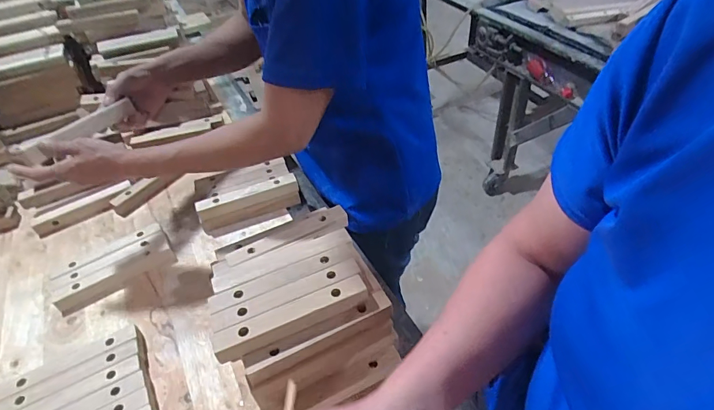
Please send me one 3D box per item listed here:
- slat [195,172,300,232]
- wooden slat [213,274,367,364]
[{"bbox_3d":[-0.190,-0.003,0.773,0.175,0.062,0.026,-19,44,-13],"label":"slat"},{"bbox_3d":[-0.073,0.126,0.491,0.173,0.020,0.028,-20,44,-14],"label":"wooden slat"}]

